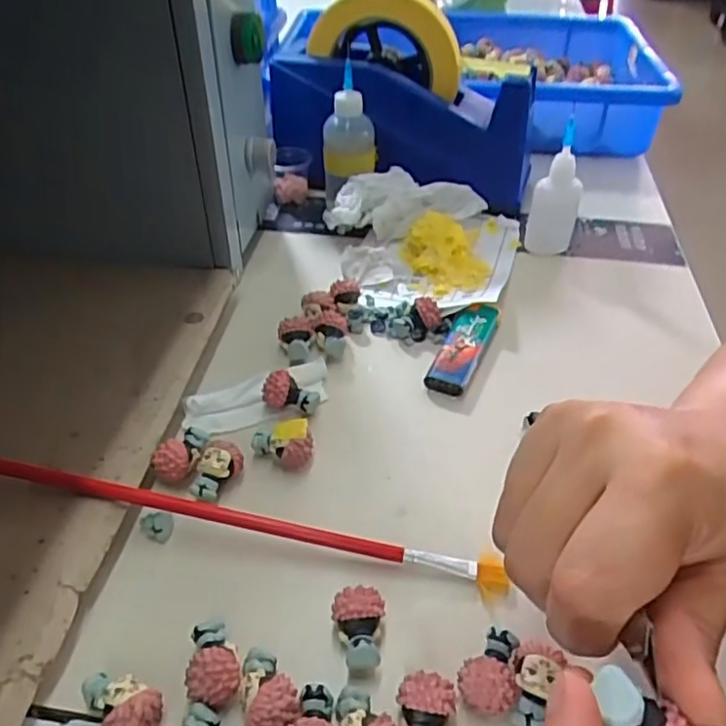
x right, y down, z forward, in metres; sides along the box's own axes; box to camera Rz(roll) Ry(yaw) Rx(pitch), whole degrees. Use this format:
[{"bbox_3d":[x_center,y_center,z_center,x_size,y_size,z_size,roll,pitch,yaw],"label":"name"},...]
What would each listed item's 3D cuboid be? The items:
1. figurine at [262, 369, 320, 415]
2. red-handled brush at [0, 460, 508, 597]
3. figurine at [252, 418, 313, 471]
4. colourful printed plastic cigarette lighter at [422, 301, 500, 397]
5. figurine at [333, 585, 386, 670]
[{"bbox_3d":[-0.037,0.016,0.337,0.029,0.019,0.013,10,42,4],"label":"figurine"},{"bbox_3d":[-0.063,0.064,0.278,0.246,0.010,0.013,11,42,6],"label":"red-handled brush"},{"bbox_3d":[-0.039,0.040,0.309,0.029,0.021,0.016,1,42,-5],"label":"figurine"},{"bbox_3d":[0.058,-0.010,0.372,0.025,0.011,0.074,20,43,15],"label":"colourful printed plastic cigarette lighter"},{"bbox_3d":[-0.002,0.101,0.243,0.019,0.017,0.029,5,42,-2],"label":"figurine"}]

